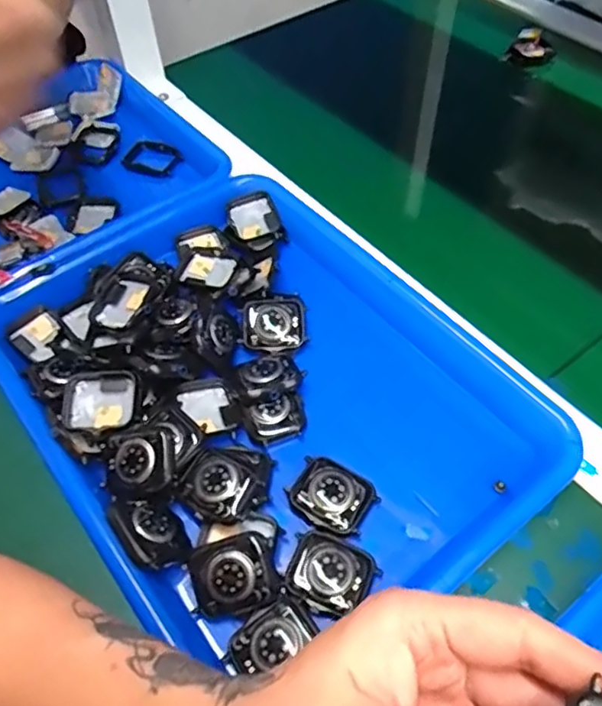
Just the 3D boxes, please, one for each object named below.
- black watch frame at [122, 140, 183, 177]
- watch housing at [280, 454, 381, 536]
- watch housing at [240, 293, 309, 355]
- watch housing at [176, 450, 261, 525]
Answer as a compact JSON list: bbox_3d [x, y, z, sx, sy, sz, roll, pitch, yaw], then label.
[{"bbox_3d":[-0.133,-0.175,0.543,0.051,0.006,0.033,23,78,13],"label":"black watch frame"},{"bbox_3d":[0.017,0.081,0.341,0.045,0.013,0.036,26,60,20],"label":"watch housing"},{"bbox_3d":[-0.020,-0.021,0.413,0.044,0.014,0.042,-9,55,-7],"label":"watch housing"},{"bbox_3d":[-0.046,0.074,0.336,0.042,0.012,0.033,26,60,21],"label":"watch housing"}]

